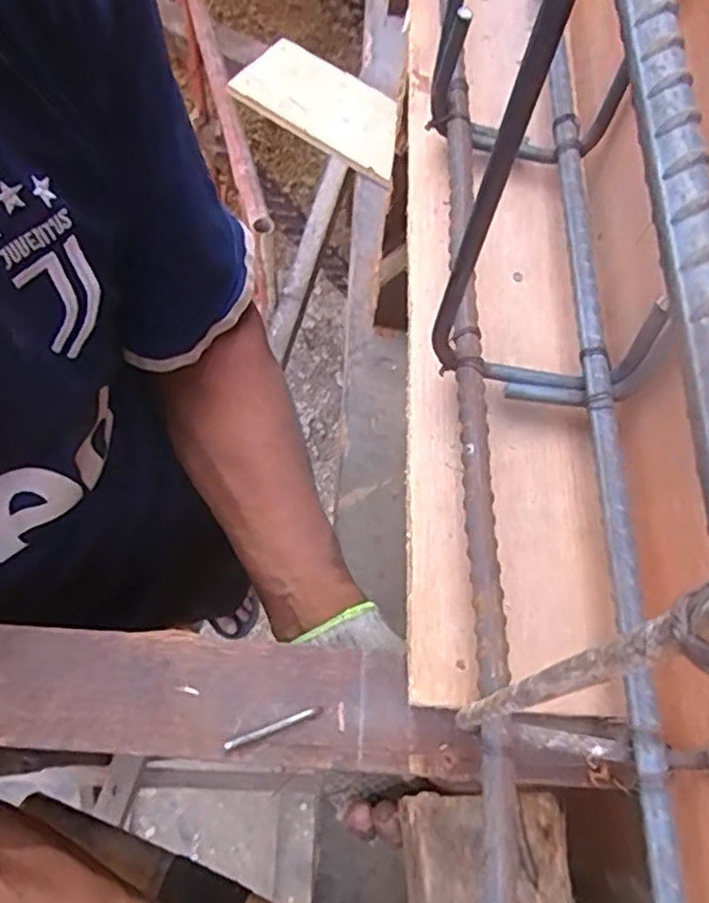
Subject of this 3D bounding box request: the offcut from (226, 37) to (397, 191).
[{"bbox_3d":[-0.026,-0.365,0.731,0.206,0.017,0.102,36,71,11],"label":"offcut"}]

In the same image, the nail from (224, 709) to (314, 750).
[{"bbox_3d":[-0.035,0.115,0.284,0.038,0.006,0.004,-19,70,-10],"label":"nail"}]

